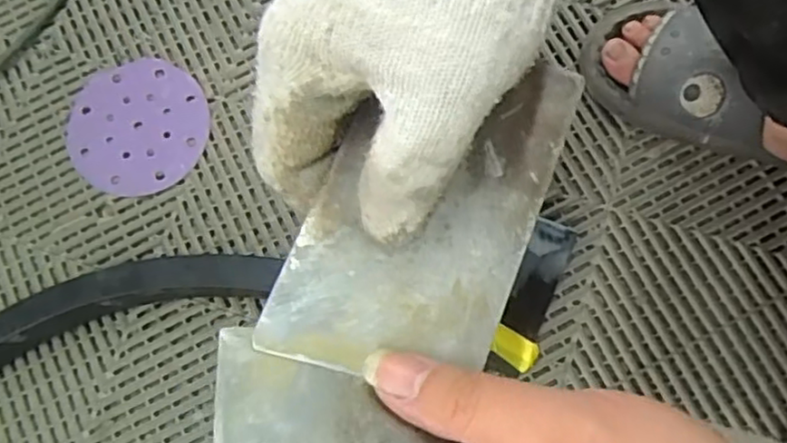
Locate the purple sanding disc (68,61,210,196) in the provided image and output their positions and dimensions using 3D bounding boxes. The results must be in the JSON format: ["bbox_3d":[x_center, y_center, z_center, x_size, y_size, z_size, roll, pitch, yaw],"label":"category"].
[{"bbox_3d":[-0.258,-0.098,0.670,0.135,0.007,0.139,-1,76,3],"label":"purple sanding disc"}]

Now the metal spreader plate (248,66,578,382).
[{"bbox_3d":[0.013,-0.006,0.235,0.074,0.004,0.131,24,74,-1],"label":"metal spreader plate"}]

